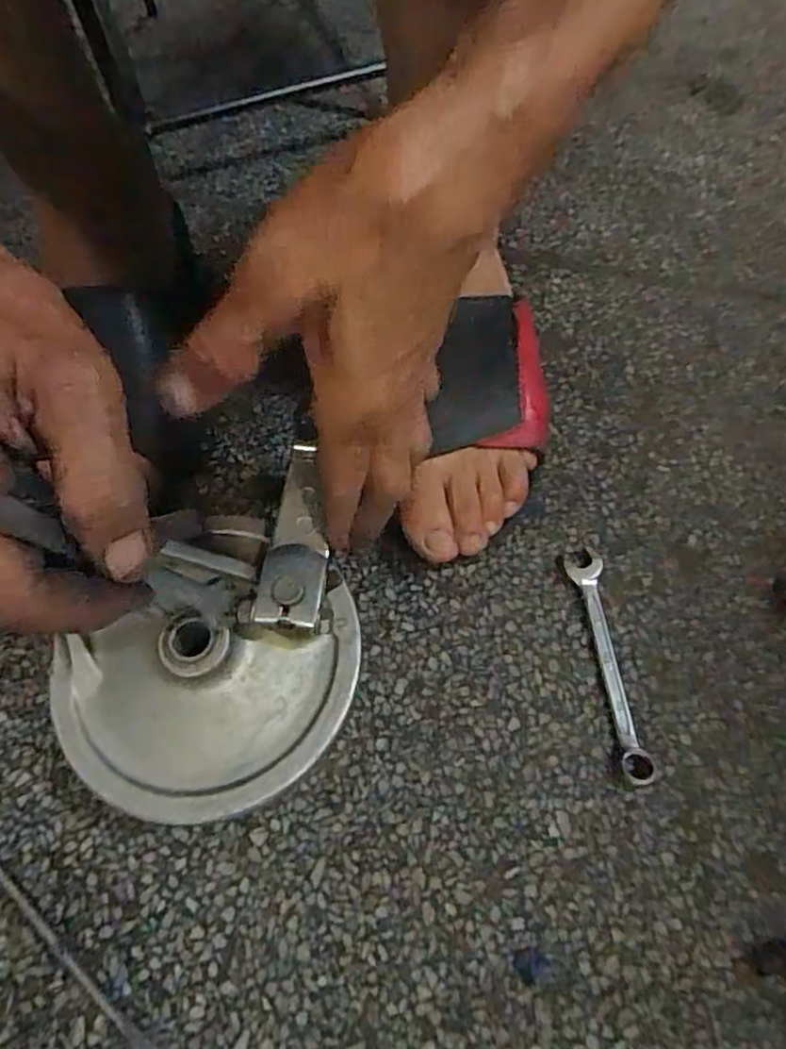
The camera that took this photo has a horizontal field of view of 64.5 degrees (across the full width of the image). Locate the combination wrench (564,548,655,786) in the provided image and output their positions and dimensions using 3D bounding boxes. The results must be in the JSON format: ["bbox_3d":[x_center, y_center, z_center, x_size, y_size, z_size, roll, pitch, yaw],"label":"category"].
[{"bbox_3d":[0.107,0.066,0.310,0.017,0.005,0.115,-7,64,-2],"label":"combination wrench"}]

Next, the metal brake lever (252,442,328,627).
[{"bbox_3d":[-0.041,0.004,0.262,0.026,0.010,0.074,1,72,2],"label":"metal brake lever"}]

